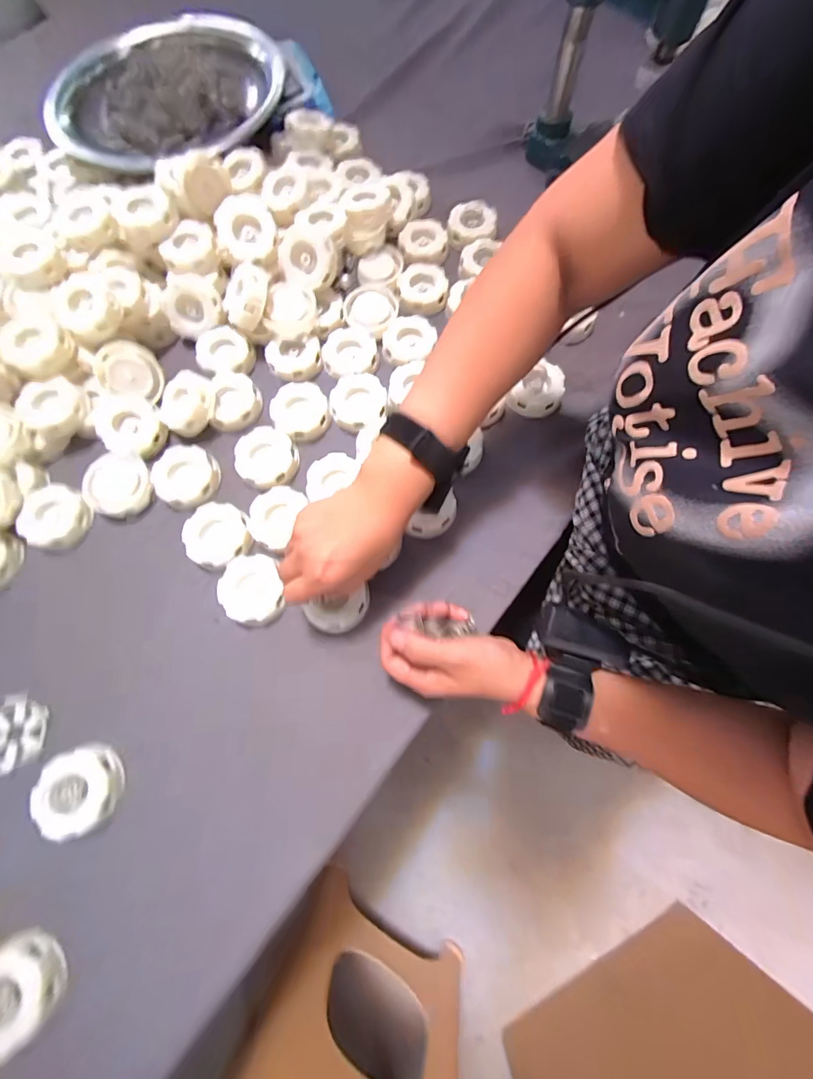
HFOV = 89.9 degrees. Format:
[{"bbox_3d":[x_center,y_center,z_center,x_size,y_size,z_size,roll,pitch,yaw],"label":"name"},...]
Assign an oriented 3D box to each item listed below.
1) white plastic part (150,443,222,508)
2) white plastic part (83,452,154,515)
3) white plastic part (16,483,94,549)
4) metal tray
[{"bbox_3d":[-0.228,-0.065,0.424,0.065,0.018,0.064,-1,71,2],"label":"white plastic part"},{"bbox_3d":[-0.298,-0.056,0.422,0.062,0.021,0.064,-1,71,2],"label":"white plastic part"},{"bbox_3d":[-0.353,-0.023,0.411,0.061,0.019,0.063,-1,71,2],"label":"white plastic part"},{"bbox_3d":[-0.317,-0.580,0.552,0.273,0.064,0.280,-3,71,1],"label":"metal tray"}]

